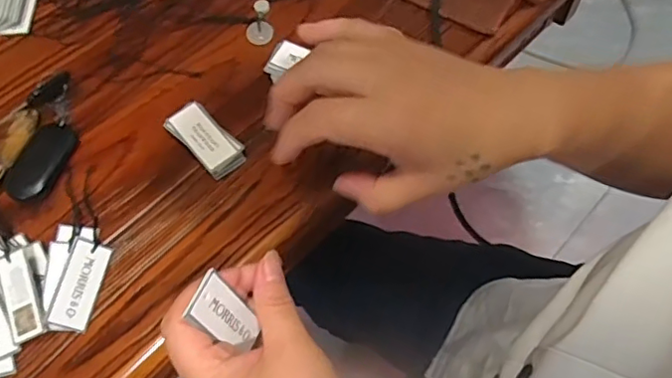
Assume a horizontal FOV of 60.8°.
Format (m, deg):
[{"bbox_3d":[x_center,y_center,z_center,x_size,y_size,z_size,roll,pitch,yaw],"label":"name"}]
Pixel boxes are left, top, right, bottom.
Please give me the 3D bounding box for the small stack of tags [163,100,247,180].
[{"bbox_3d":[-0.095,-0.035,0.420,0.030,0.019,0.059,-40,68,-16],"label":"small stack of tags"}]

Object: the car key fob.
[{"bbox_3d":[-0.218,-0.021,0.425,0.032,0.009,0.064,14,65,9],"label":"car key fob"}]

